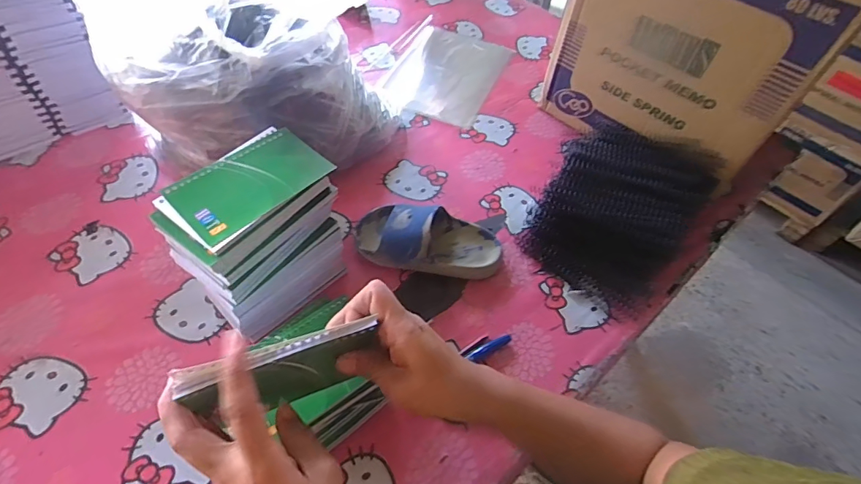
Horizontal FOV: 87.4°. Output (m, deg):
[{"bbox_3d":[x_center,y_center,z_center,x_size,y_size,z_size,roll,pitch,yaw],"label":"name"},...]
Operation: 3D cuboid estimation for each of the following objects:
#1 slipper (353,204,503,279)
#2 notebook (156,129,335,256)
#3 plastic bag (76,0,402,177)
[{"bbox_3d":[-0.002,-0.006,0.538,0.173,0.066,0.079,7,54,0],"label":"slipper"},{"bbox_3d":[-0.161,-0.053,0.403,0.079,0.007,0.134,37,60,20],"label":"notebook"},{"bbox_3d":[-0.214,-0.218,0.580,0.314,0.210,0.273,-33,63,-25],"label":"plastic bag"}]

